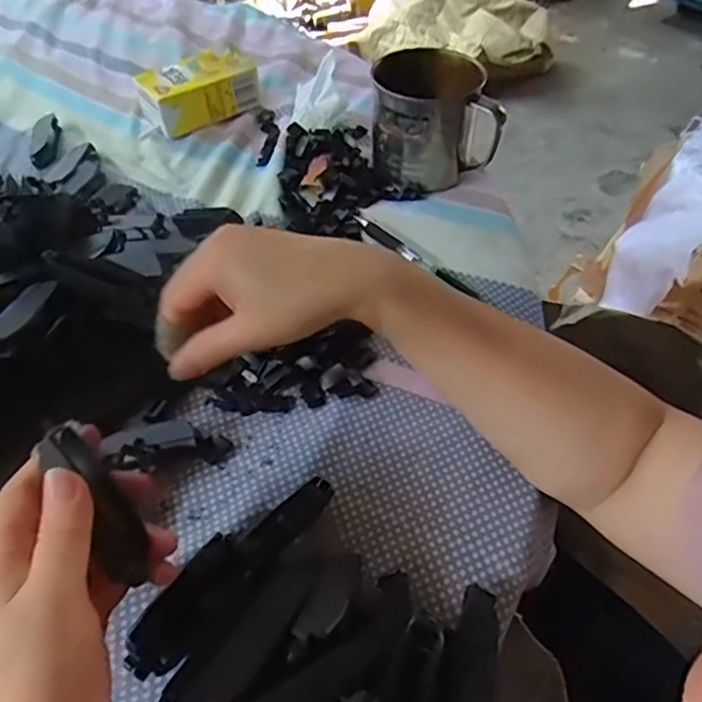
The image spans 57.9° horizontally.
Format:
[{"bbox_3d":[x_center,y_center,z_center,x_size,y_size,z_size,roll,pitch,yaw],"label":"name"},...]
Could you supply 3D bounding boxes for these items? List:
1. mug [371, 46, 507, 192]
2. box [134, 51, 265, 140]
[{"bbox_3d":[0.068,-0.194,0.537,0.099,0.089,0.081,-5,51,-3],"label":"mug"},{"bbox_3d":[-0.153,-0.255,0.626,0.116,0.044,0.078,-24,52,-19],"label":"box"}]

